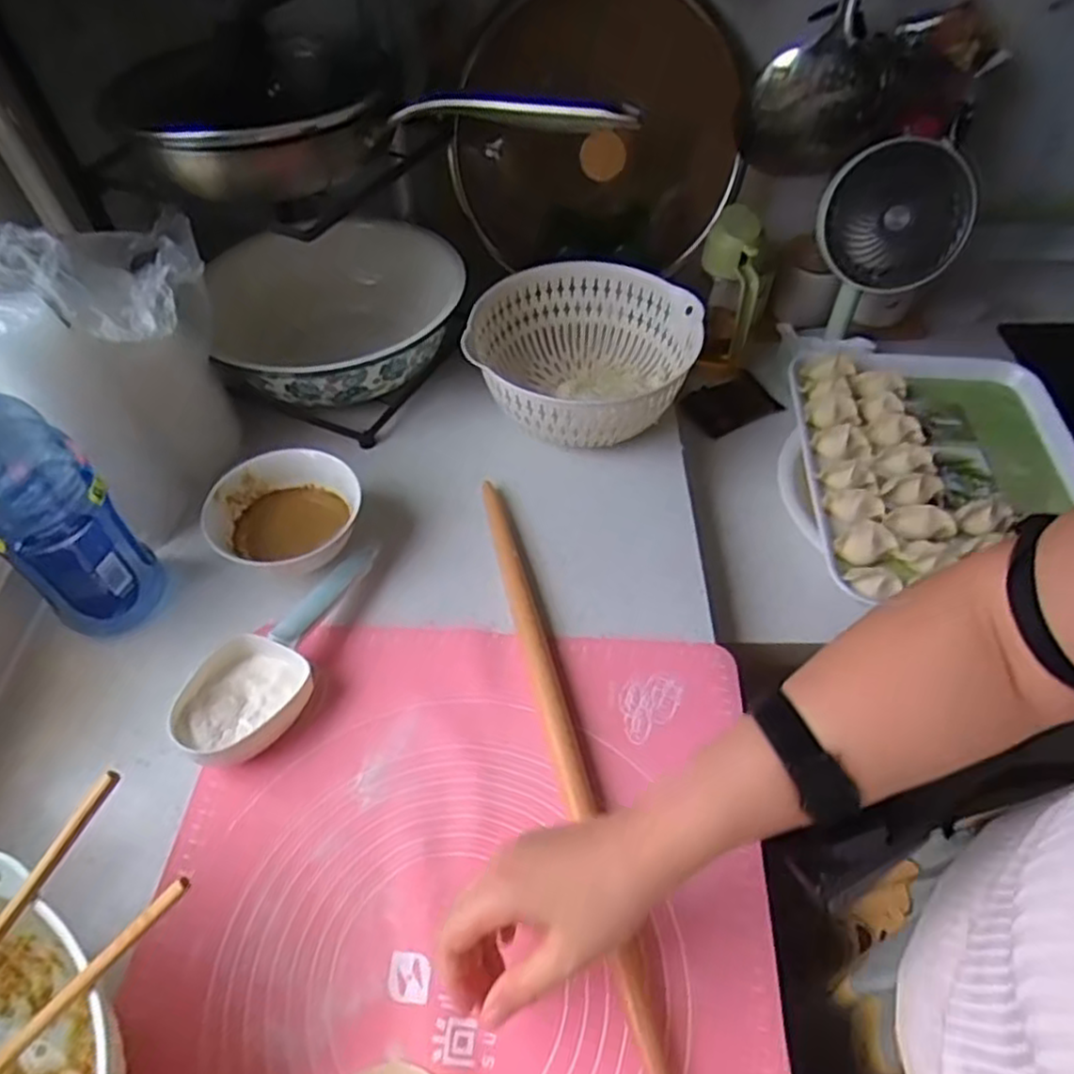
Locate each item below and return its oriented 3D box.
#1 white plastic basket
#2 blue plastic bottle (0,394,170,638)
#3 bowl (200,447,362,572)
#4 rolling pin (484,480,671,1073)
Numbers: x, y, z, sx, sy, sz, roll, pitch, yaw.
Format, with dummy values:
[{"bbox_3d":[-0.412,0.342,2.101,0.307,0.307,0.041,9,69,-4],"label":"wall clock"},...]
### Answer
[{"bbox_3d":[0.044,-0.182,0.742,0.215,0.095,0.227,0,52,0],"label":"white plastic basket"},{"bbox_3d":[-0.367,-0.030,0.533,0.082,0.238,0.099,-36,60,-25],"label":"blue plastic bottle"},{"bbox_3d":[-0.216,-0.013,0.628,0.121,0.061,0.118,0,52,0],"label":"bowl"},{"bbox_3d":[0.017,0.129,0.538,0.026,0.030,0.471,-11,52,-9],"label":"rolling pin"}]

